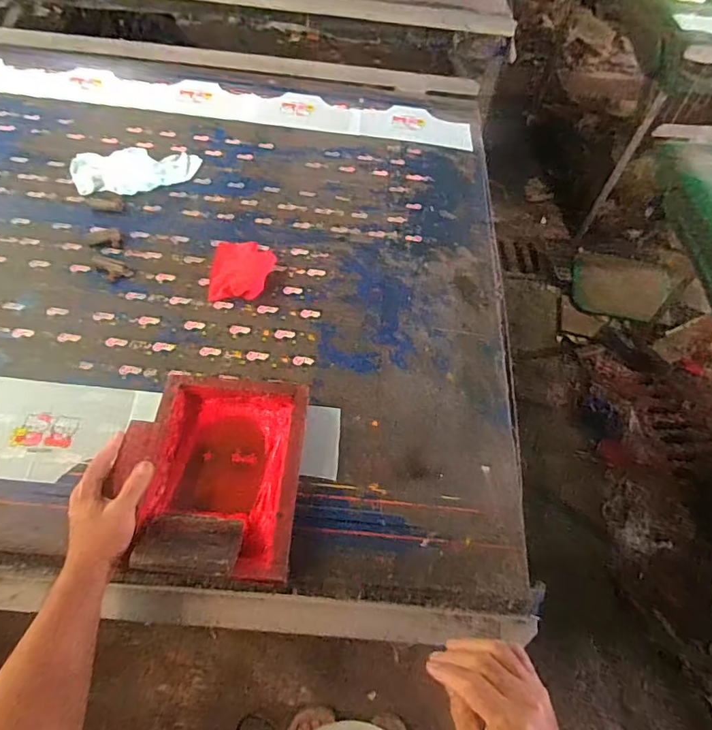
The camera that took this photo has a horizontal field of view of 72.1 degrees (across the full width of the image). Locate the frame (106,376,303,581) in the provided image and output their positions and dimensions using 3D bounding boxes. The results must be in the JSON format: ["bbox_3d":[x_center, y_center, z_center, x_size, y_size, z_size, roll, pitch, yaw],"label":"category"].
[{"bbox_3d":[-0.191,0.140,0.675,0.228,0.063,0.263,7,55,-1],"label":"frame"}]

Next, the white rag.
[{"bbox_3d":[-0.461,-0.413,1.033,0.249,0.022,0.141,-17,59,-16],"label":"white rag"}]

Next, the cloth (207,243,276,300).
[{"bbox_3d":[-0.208,-0.177,0.896,0.107,0.025,0.140,1,56,-5],"label":"cloth"}]

